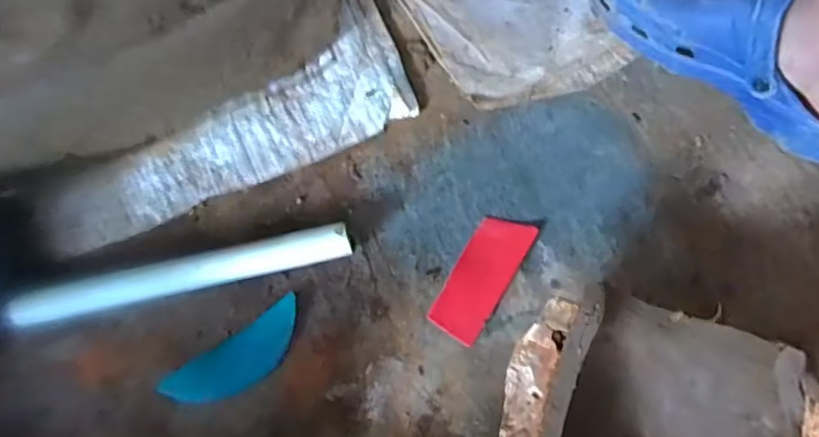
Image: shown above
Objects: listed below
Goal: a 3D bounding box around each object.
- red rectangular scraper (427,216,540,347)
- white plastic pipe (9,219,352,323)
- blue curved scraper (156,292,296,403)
[{"bbox_3d":[0.059,0.046,0.463,0.045,0.004,0.109,29,74,9],"label":"red rectangular scraper"},{"bbox_3d":[-0.178,0.046,0.457,0.264,0.028,0.026,-13,72,-2],"label":"white plastic pipe"},{"bbox_3d":[-0.132,0.109,0.443,0.116,0.005,0.043,-35,74,-9],"label":"blue curved scraper"}]

